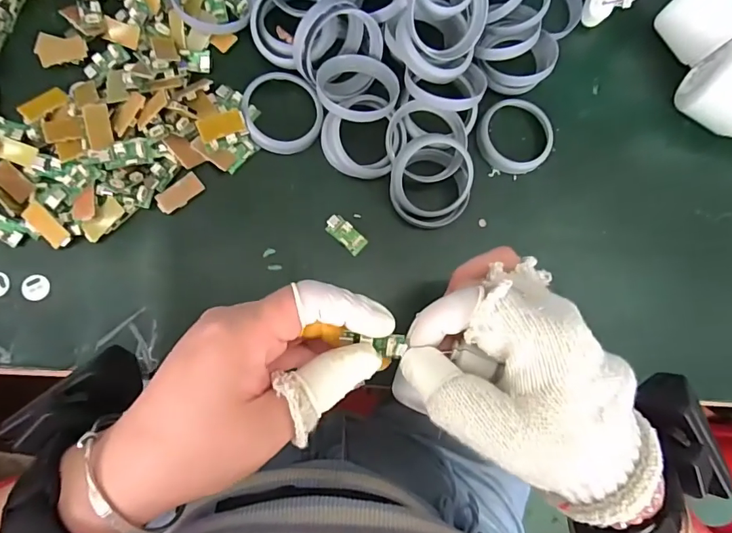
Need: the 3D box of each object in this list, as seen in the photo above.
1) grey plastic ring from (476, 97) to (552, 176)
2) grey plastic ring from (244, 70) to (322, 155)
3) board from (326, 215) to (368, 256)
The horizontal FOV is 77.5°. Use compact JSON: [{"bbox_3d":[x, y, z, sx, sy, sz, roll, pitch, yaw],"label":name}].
[{"bbox_3d":[0.116,-0.101,0.356,0.058,0.011,0.059,1,82,-6],"label":"grey plastic ring"},{"bbox_3d":[-0.061,-0.115,0.334,0.056,0.014,0.062,-6,83,-6],"label":"grey plastic ring"},{"bbox_3d":[-0.015,-0.023,0.332,0.032,0.004,0.015,42,80,1],"label":"board"}]

